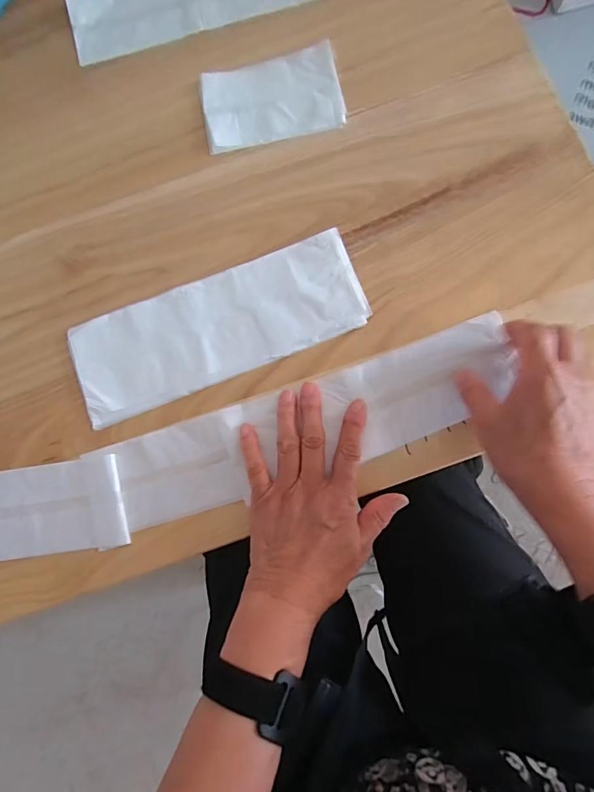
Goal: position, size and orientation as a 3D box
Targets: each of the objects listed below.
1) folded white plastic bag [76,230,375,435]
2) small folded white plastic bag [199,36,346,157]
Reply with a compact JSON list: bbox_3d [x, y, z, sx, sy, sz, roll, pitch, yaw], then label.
[{"bbox_3d":[-0.069,-0.061,0.377,0.251,0.007,0.093,-21,81,2],"label":"folded white plastic bag"},{"bbox_3d":[-0.023,-0.275,0.403,0.127,0.005,0.082,-11,82,4],"label":"small folded white plastic bag"}]

